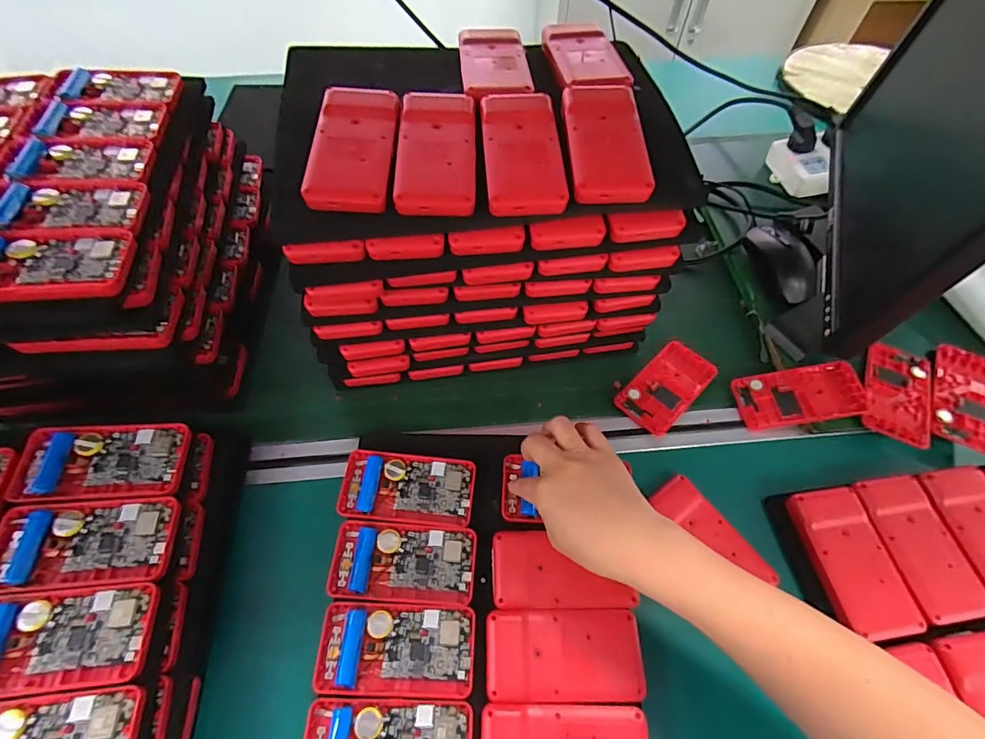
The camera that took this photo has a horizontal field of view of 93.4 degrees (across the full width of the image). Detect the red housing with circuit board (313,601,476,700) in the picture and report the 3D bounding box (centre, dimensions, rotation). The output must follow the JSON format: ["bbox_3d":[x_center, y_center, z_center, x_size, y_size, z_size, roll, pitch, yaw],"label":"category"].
[{"bbox_3d":[-0.076,0.221,0.367,0.120,0.010,0.062,2,59,0],"label":"red housing with circuit board"}]

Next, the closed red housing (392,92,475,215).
[{"bbox_3d":[-0.045,-0.176,0.376,0.061,0.024,0.115,-1,62,-1],"label":"closed red housing"}]

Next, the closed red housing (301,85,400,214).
[{"bbox_3d":[-0.111,-0.178,0.371,0.063,0.022,0.119,2,59,0],"label":"closed red housing"}]

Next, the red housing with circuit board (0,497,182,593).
[{"bbox_3d":[-0.311,0.132,0.354,0.120,0.019,0.062,-4,59,-4],"label":"red housing with circuit board"}]

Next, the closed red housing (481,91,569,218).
[{"bbox_3d":[0.025,-0.178,0.379,0.061,0.020,0.122,-3,59,-3],"label":"closed red housing"}]

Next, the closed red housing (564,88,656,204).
[{"bbox_3d":[0.094,-0.191,0.388,0.062,0.021,0.121,-1,59,-2],"label":"closed red housing"}]

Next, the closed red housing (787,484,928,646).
[{"bbox_3d":[0.315,0.169,0.413,0.063,0.028,0.118,-6,59,-5],"label":"closed red housing"}]

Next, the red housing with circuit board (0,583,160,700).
[{"bbox_3d":[-0.305,0.187,0.321,0.120,0.018,0.063,-5,59,-4],"label":"red housing with circuit board"}]

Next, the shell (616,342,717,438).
[{"bbox_3d":[0.194,0.017,0.512,0.120,0.014,0.062,-40,67,-22],"label":"shell"}]

